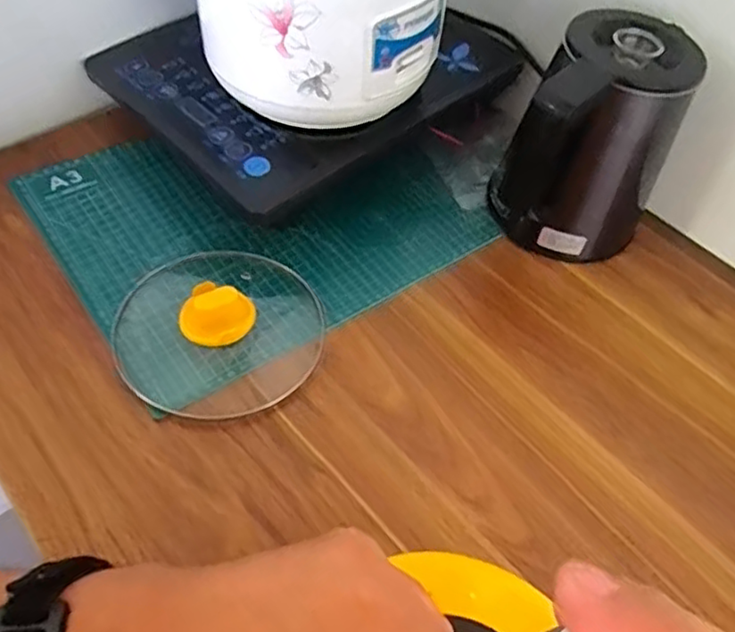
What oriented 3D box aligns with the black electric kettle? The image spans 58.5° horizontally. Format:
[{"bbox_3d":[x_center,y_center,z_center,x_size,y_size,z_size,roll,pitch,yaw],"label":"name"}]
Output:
[{"bbox_3d":[0.187,-0.136,0.557,0.129,0.177,0.130,27,54,13],"label":"black electric kettle"}]

